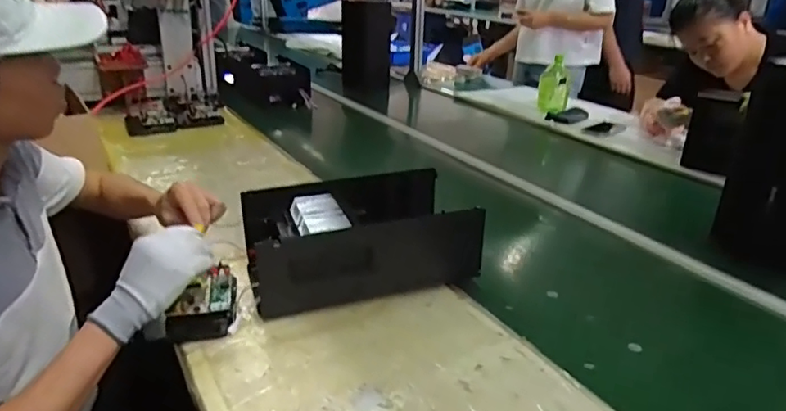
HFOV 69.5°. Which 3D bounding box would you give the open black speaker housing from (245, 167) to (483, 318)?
[{"bbox_3d":[-0.060,0.051,0.936,0.351,0.129,0.202,-6,25,-16],"label":"open black speaker housing"}]

